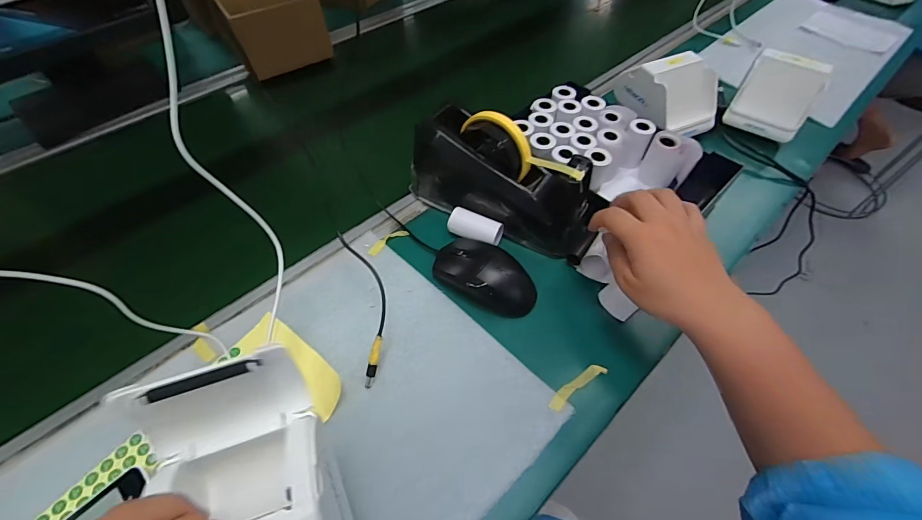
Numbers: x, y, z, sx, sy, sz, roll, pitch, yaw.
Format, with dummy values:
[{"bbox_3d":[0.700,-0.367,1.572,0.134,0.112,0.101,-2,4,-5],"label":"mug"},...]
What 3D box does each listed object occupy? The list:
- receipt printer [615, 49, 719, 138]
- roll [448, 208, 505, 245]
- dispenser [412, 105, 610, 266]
[{"bbox_3d":[0.291,-0.229,0.558,0.107,0.085,0.116,-15,57,-12],"label":"receipt printer"},{"bbox_3d":[0.015,-0.037,0.462,0.062,0.030,0.028,26,59,16],"label":"roll"},{"bbox_3d":[0.046,-0.093,0.448,0.211,0.109,0.068,25,58,16],"label":"dispenser"}]

